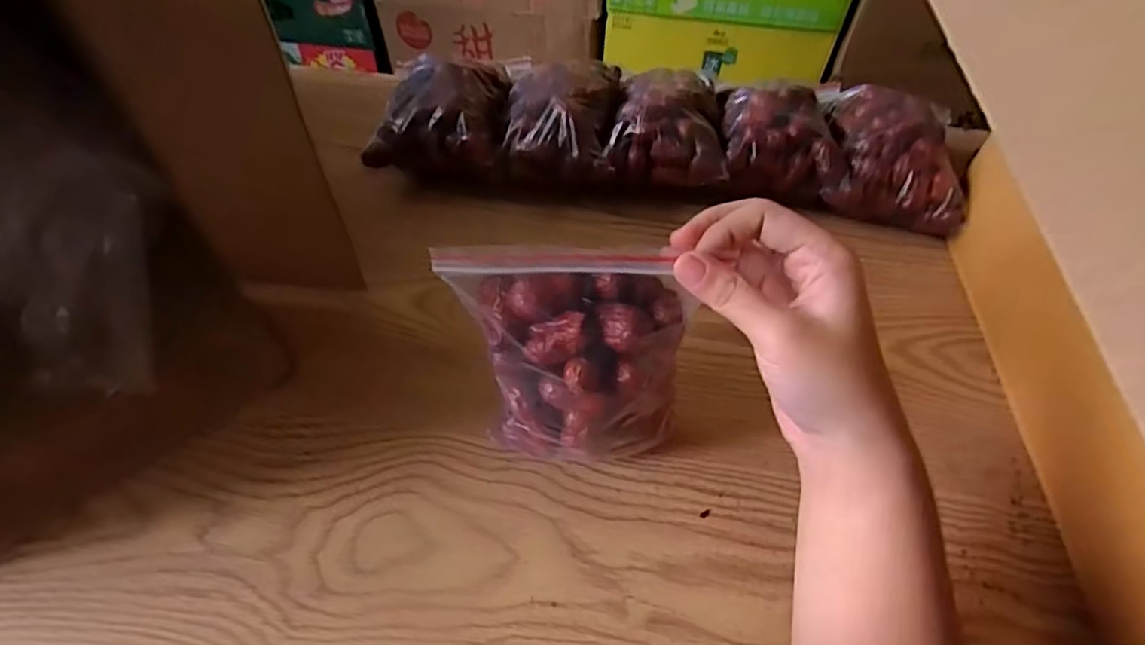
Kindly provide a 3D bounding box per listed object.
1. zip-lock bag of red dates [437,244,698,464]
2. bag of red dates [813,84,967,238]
[{"bbox_3d":[-0.001,0.023,0.306,0.115,0.125,0.048,0,53,-2],"label":"zip-lock bag of red dates"},{"bbox_3d":[0.273,-0.153,0.519,0.124,0.056,0.146,13,54,8],"label":"bag of red dates"}]

